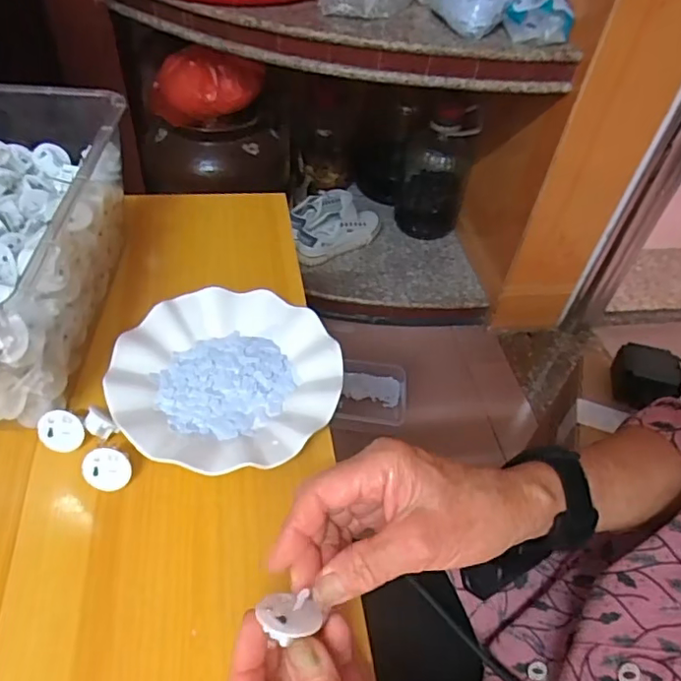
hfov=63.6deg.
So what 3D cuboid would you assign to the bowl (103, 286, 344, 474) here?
[{"bbox_3d":[-0.092,0.027,0.454,0.178,0.022,0.177,3,47,-4],"label":"bowl"}]

